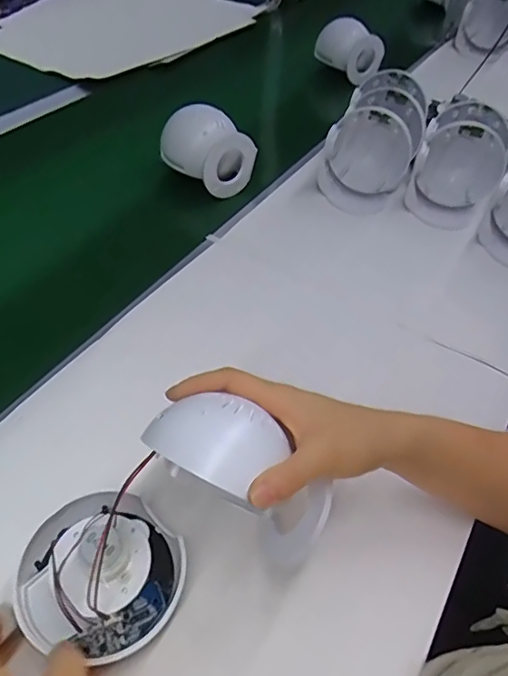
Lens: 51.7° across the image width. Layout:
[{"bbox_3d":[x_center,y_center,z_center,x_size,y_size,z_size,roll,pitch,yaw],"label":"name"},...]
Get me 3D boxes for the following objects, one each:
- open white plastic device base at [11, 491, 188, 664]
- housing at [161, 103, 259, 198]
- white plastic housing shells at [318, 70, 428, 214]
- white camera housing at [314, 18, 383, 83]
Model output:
[{"bbox_3d":[-0.101,0.150,0.343,0.108,0.058,0.103,3,48,-3],"label":"open white plastic device base"},{"bbox_3d":[-0.063,-0.263,0.725,0.115,0.088,0.078,30,52,20],"label":"housing"},{"bbox_3d":[0.178,-0.290,0.772,0.124,0.127,0.188,18,49,11],"label":"white plastic housing shells"},{"bbox_3d":[0.176,-0.531,0.963,0.121,0.077,0.060,30,52,20],"label":"white camera housing"}]

